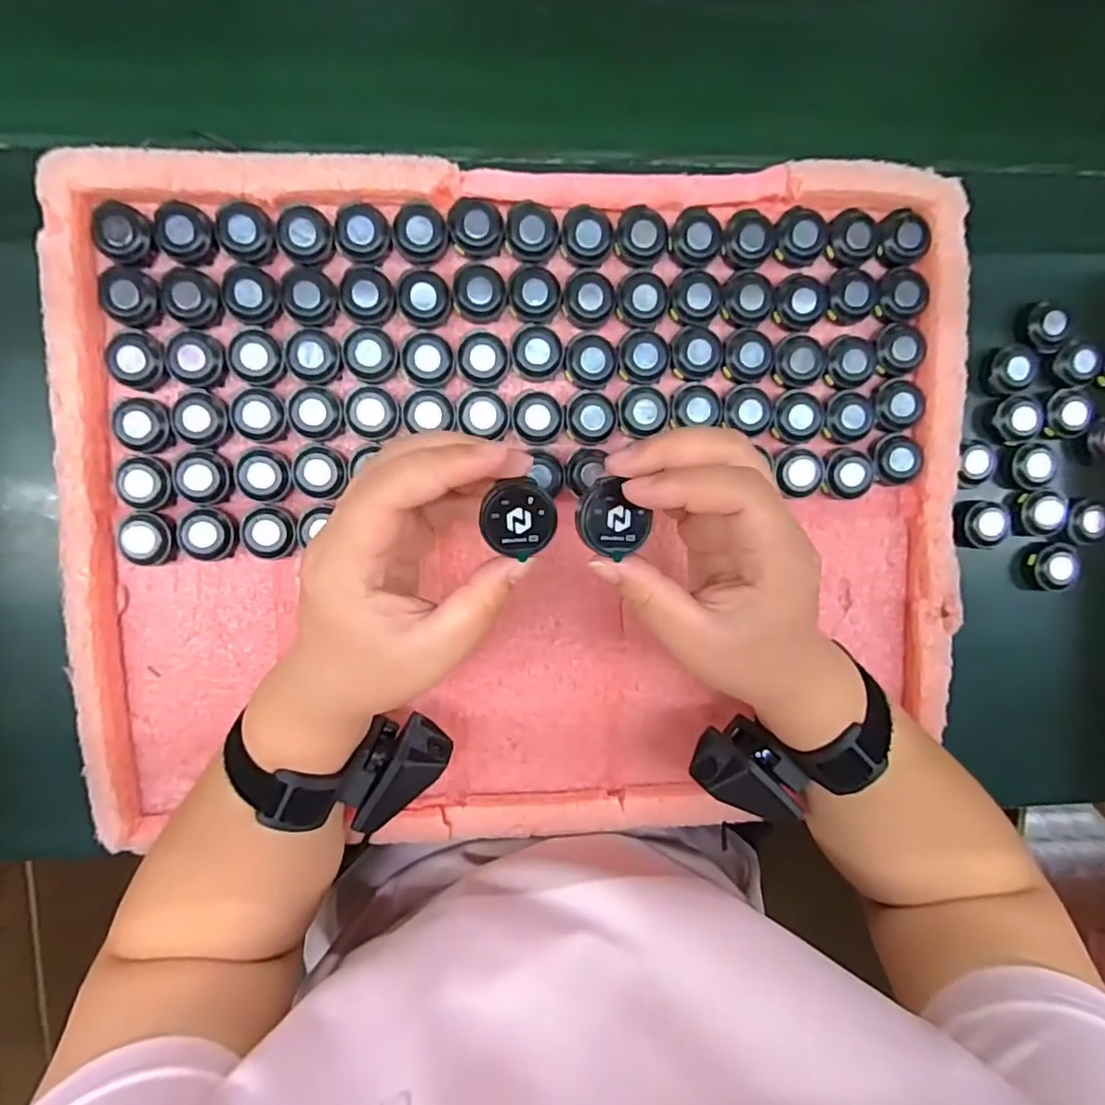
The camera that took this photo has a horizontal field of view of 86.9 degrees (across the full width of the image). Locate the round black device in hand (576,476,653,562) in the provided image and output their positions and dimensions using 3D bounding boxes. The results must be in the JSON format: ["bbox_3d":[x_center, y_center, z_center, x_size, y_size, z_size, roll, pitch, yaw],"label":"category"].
[{"bbox_3d":[0.023,-0.012,0.224,0.025,0.006,0.030,-44,94,-2],"label":"round black device in hand"}]

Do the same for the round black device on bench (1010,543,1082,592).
[{"bbox_3d":[0.318,0.009,0.379,0.026,0.026,0.029,-6,92,-4],"label":"round black device on bench"}]

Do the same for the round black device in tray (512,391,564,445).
[{"bbox_3d":[-0.008,-0.078,0.332,0.028,0.011,0.028,0,92,-4],"label":"round black device in tray"}]

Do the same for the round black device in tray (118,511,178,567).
[{"bbox_3d":[-0.220,-0.007,0.321,0.029,0.015,0.028,0,92,-4],"label":"round black device in tray"}]

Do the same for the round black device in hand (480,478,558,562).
[{"bbox_3d":[-0.013,-0.012,0.222,0.028,0.006,0.028,0,92,-4],"label":"round black device in hand"}]

